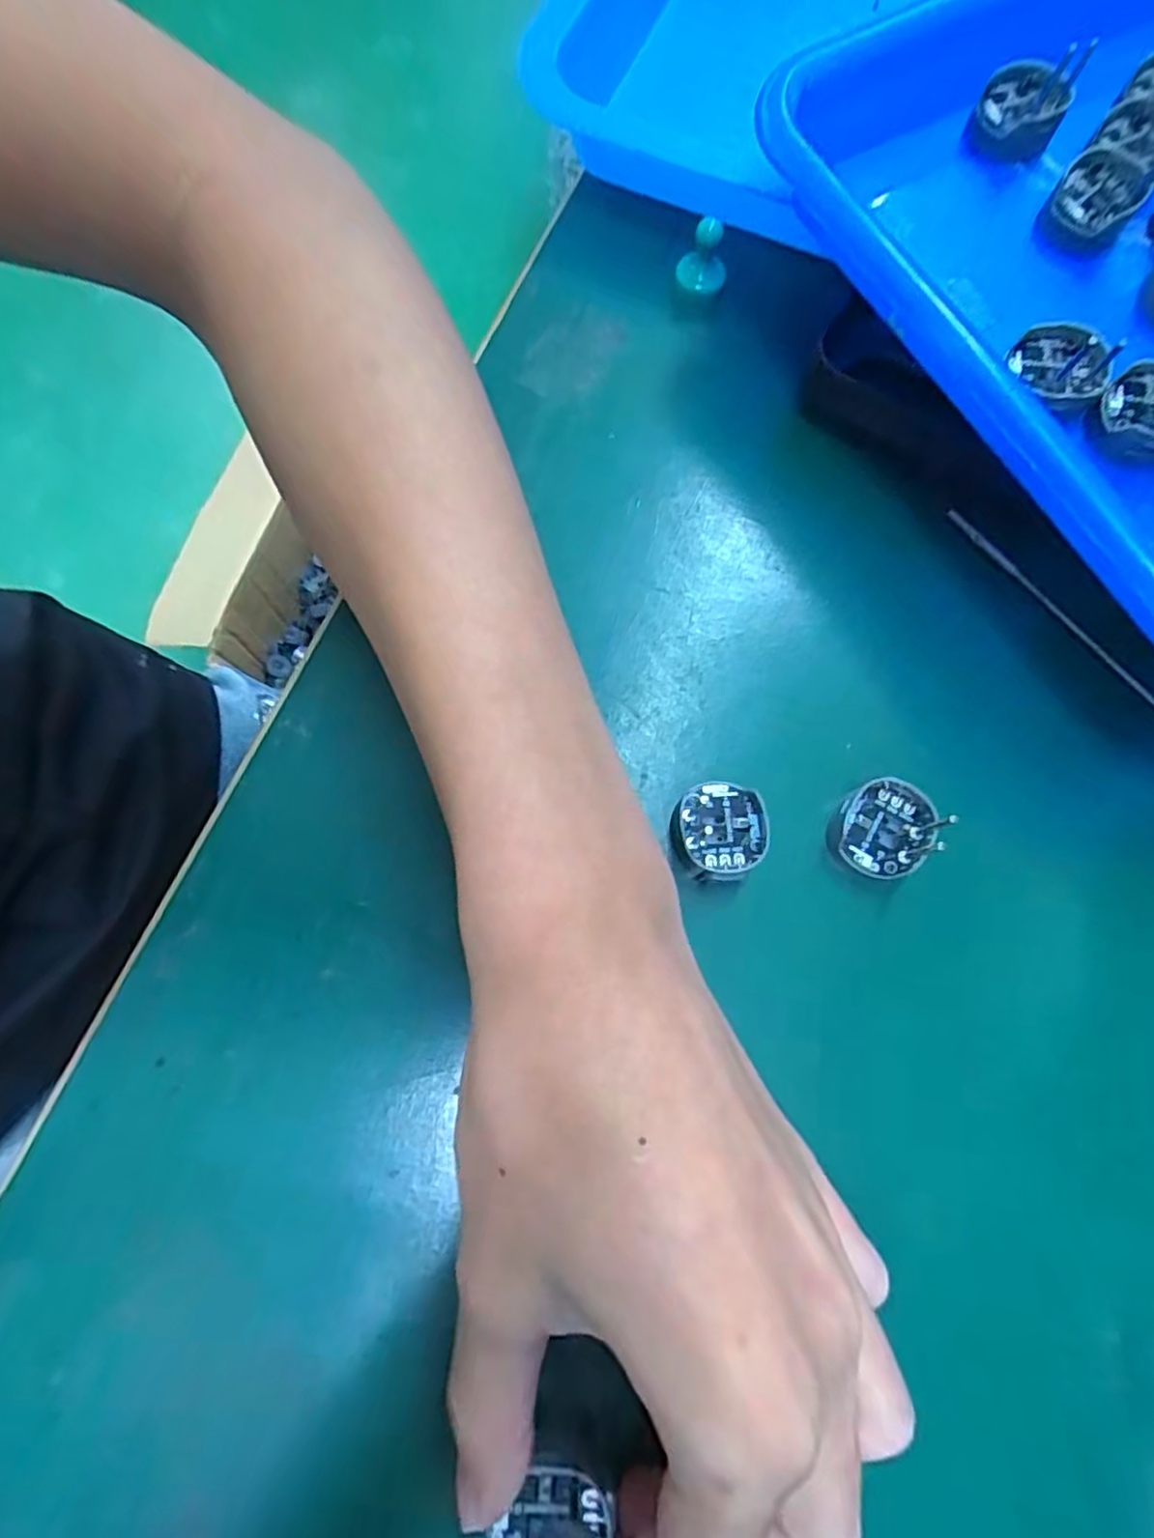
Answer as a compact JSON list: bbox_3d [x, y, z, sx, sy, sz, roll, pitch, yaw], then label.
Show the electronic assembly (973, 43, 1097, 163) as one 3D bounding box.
[{"bbox_3d":[0.146,-0.218,0.221,0.026,0.024,0.023,30,75,6],"label":"electronic assembly"}]

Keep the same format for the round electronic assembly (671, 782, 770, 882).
[{"bbox_3d":[0.040,0.018,0.197,0.026,0.012,0.027,1,74,-2],"label":"round electronic assembly"}]

